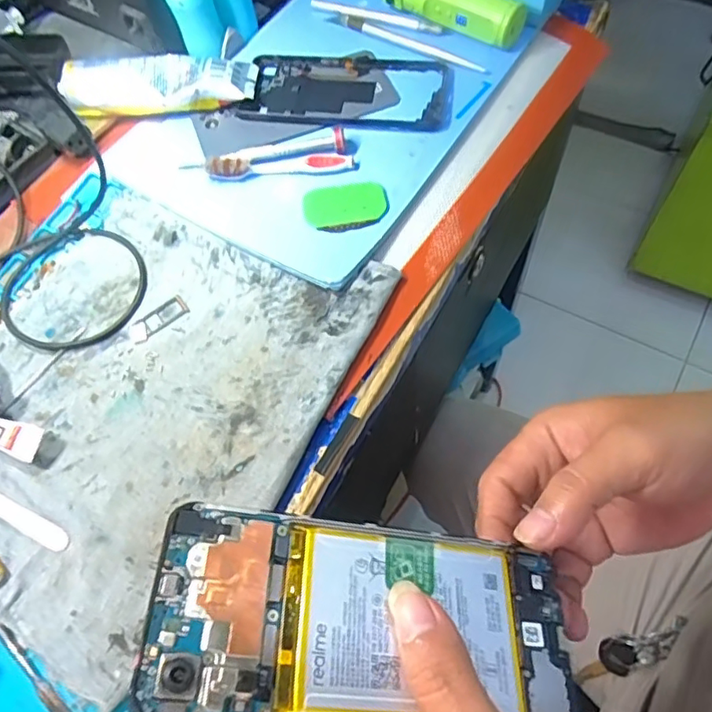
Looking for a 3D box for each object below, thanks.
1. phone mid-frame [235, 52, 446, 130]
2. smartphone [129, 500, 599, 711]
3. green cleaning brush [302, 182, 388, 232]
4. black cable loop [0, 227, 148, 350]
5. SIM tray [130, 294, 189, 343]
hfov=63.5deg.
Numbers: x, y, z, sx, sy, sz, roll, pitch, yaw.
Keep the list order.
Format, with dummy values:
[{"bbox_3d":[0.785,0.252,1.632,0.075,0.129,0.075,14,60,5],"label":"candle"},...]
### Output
[{"bbox_3d":[-0.007,-0.207,0.446,0.157,0.007,0.077,6,63,8],"label":"phone mid-frame"},{"bbox_3d":[0.007,0.095,0.208,0.155,0.004,0.068,11,55,-12],"label":"smartphone"},{"bbox_3d":[-0.008,-0.104,0.397,0.057,0.006,0.041,-7,62,2],"label":"green cleaning brush"},{"bbox_3d":[-0.187,-0.046,0.384,0.093,0.004,0.093,-2,62,4],"label":"black cable loop"},{"bbox_3d":[-0.129,-0.024,0.376,0.040,0.004,0.016,-37,65,-14],"label":"SIM tray"}]

